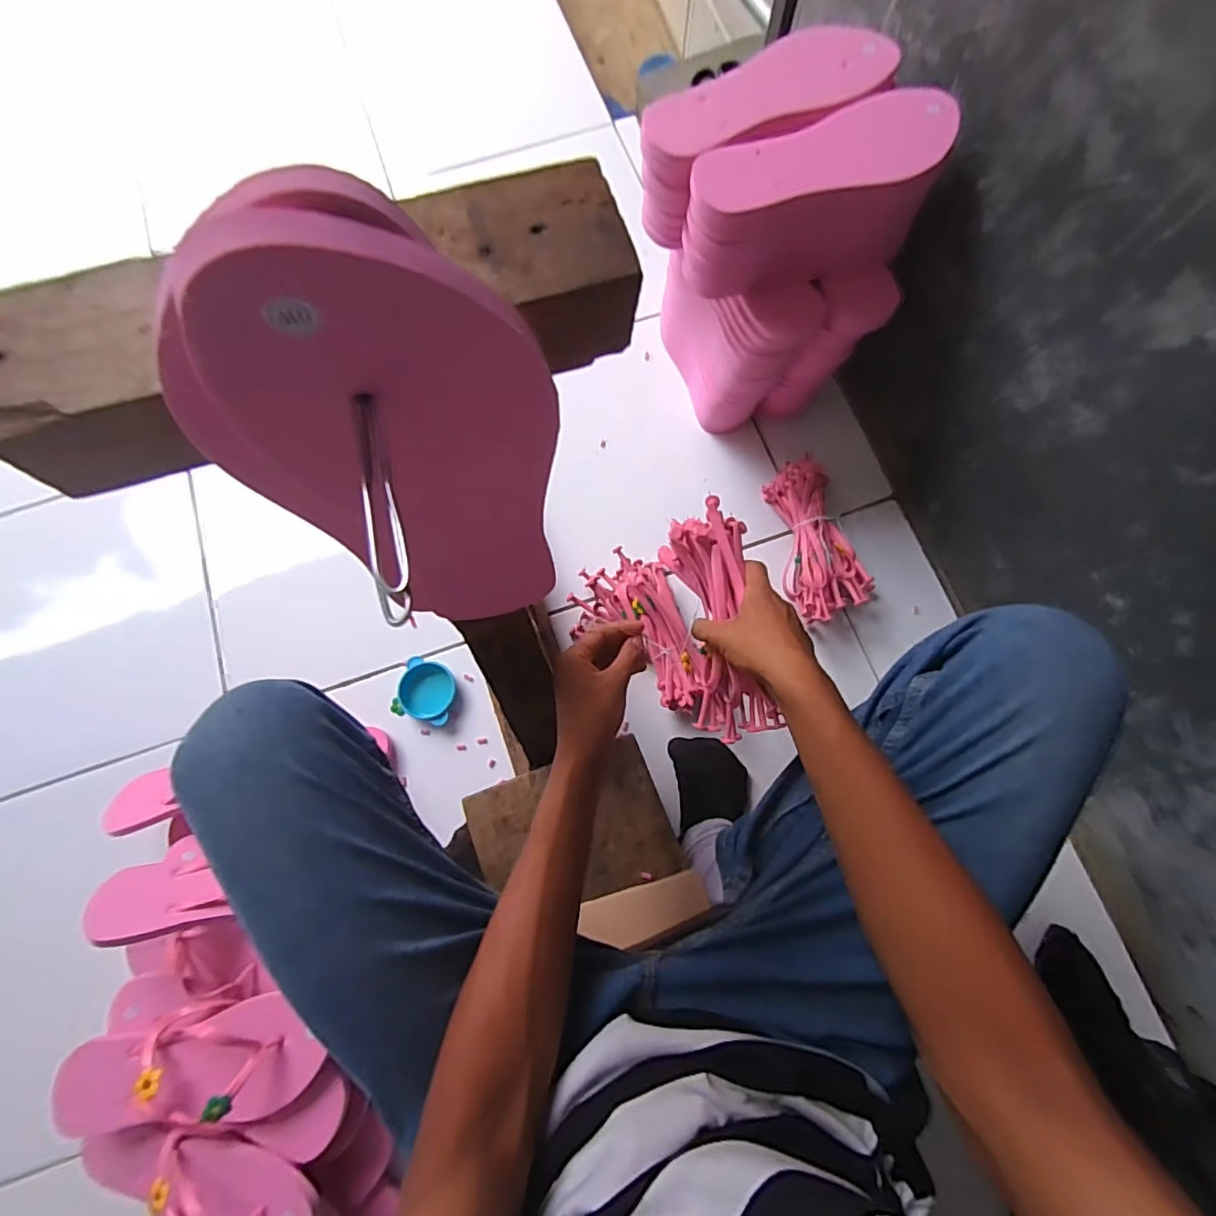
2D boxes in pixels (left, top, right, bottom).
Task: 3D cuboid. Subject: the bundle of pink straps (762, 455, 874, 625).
[{"bbox_3d":[0.266,-0.087,0.739,0.096,0.063,0.212,-16,76,-4],"label":"bundle of pink straps"}]

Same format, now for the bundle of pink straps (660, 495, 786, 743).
[{"bbox_3d":[0.104,0.014,0.544,0.071,0.074,0.215,-9,88,-2],"label":"bundle of pink straps"}]

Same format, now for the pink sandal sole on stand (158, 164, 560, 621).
[{"bbox_3d":[-0.078,-0.044,0.232,0.109,0.234,0.023,-16,71,-12],"label":"pink sandal sole on stand"}]

